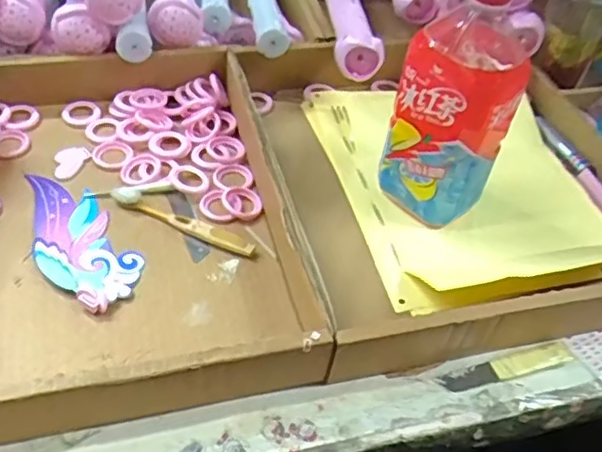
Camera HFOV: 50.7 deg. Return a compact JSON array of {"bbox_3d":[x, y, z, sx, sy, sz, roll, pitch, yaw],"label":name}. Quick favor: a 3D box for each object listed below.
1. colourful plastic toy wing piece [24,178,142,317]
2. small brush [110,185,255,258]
[{"bbox_3d":[-0.192,0.005,0.532,0.068,0.018,0.164,-27,57,-28],"label":"colourful plastic toy wing piece"},{"bbox_3d":[-0.105,-0.006,0.556,0.142,0.010,0.020,24,49,14],"label":"small brush"}]

